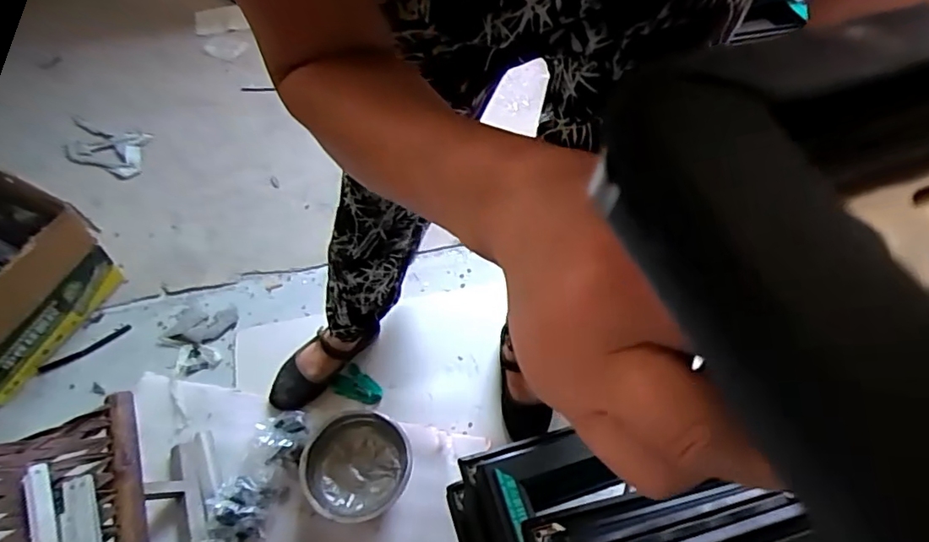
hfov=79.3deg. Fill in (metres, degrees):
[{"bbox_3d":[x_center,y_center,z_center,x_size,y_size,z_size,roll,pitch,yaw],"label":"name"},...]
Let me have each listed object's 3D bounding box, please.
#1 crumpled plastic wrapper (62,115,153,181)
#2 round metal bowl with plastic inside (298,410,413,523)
[{"bbox_3d":[-0.884,-0.300,1.362,0.248,0.023,0.152,14,55,5],"label":"crumpled plastic wrapper"},{"bbox_3d":[-0.186,0.334,0.966,0.181,0.064,0.168,2,57,-3],"label":"round metal bowl with plastic inside"}]

